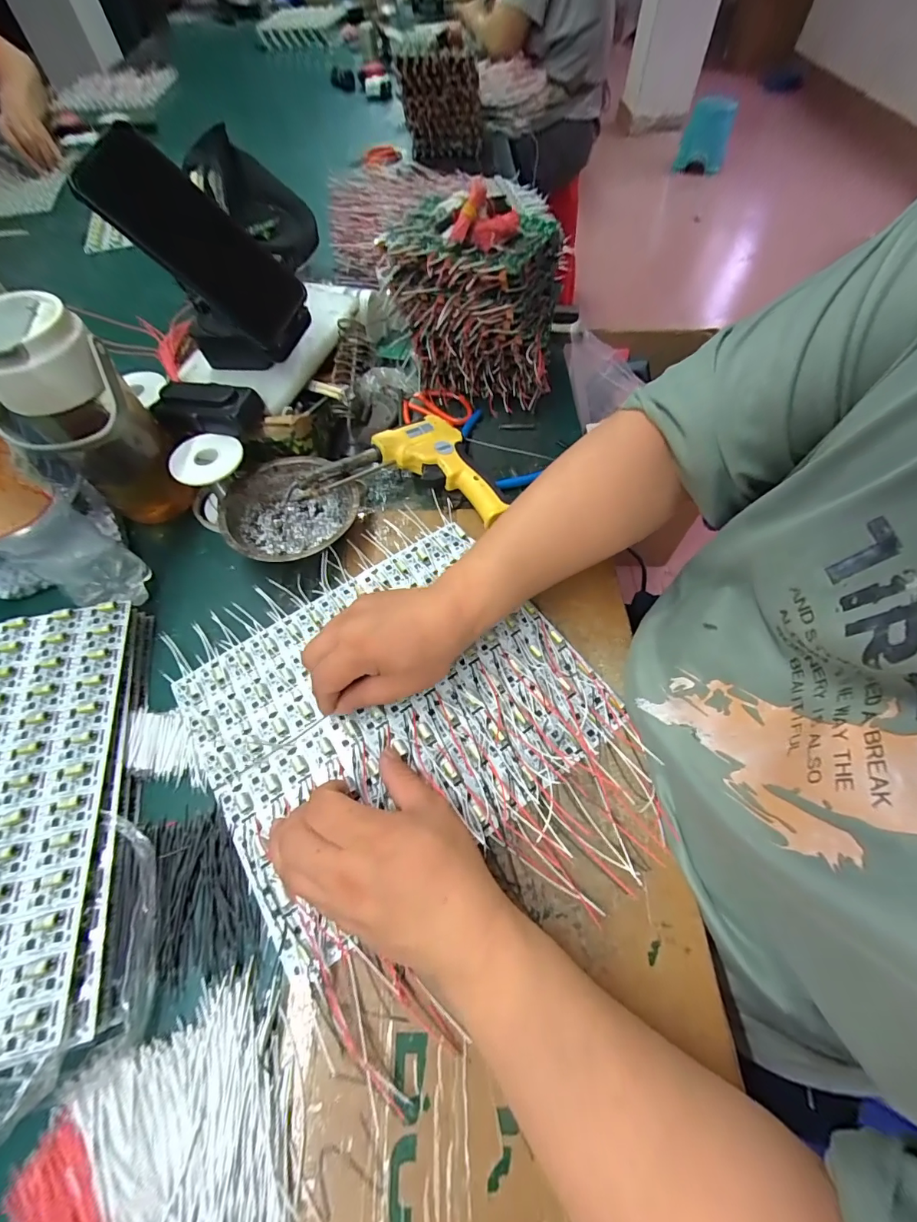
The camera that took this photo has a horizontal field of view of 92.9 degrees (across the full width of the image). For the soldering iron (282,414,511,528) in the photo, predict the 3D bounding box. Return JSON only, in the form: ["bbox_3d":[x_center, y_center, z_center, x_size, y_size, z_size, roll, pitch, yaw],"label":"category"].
[{"bbox_3d":[-0.046,-0.146,0.446,0.197,0.046,0.131,5,61,4],"label":"soldering iron"}]

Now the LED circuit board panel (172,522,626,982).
[{"bbox_3d":[-0.053,0.068,0.351,0.284,0.012,0.244,-34,66,-16],"label":"LED circuit board panel"}]

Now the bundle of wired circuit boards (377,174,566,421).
[{"bbox_3d":[0.016,-0.331,0.471,0.176,0.175,0.115,12,62,7],"label":"bundle of wired circuit boards"}]

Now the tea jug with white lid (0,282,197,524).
[{"bbox_3d":[-0.317,-0.158,0.374,0.091,0.197,0.078,-37,67,-18],"label":"tea jug with white lid"}]

